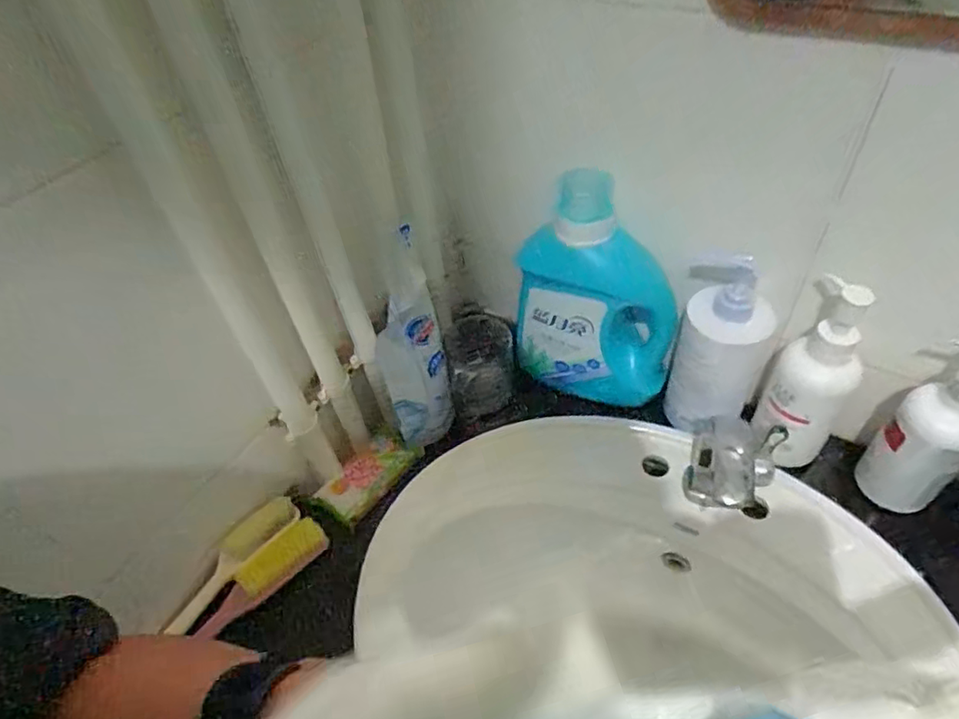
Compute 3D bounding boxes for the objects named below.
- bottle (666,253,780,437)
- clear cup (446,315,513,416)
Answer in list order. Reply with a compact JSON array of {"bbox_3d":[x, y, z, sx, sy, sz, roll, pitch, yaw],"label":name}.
[{"bbox_3d":[0.244,-0.012,0.601,0.084,0.169,0.089,17,52,20],"label":"bottle"},{"bbox_3d":[0.004,0.005,0.690,0.077,0.084,0.085,-8,47,-1],"label":"clear cup"}]

